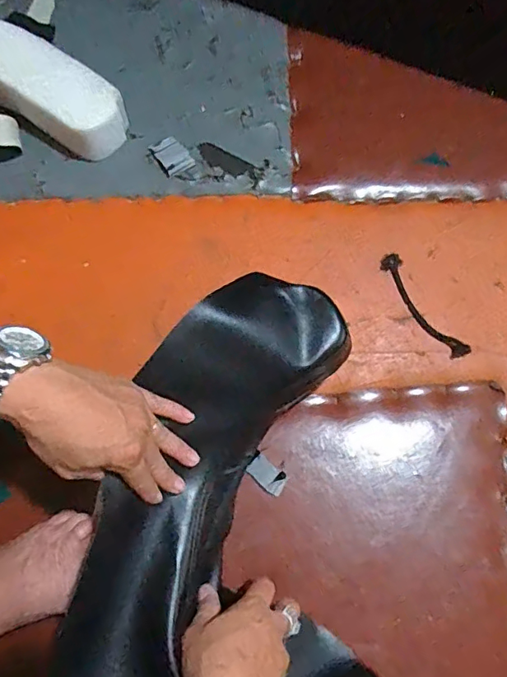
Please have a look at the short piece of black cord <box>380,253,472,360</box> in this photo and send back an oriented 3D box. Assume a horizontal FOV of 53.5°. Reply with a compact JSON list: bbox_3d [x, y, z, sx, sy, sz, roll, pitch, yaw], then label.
[{"bbox_3d":[0.209,-0.041,0.624,0.031,0.008,0.156,-31,74,-8],"label":"short piece of black cord"}]

